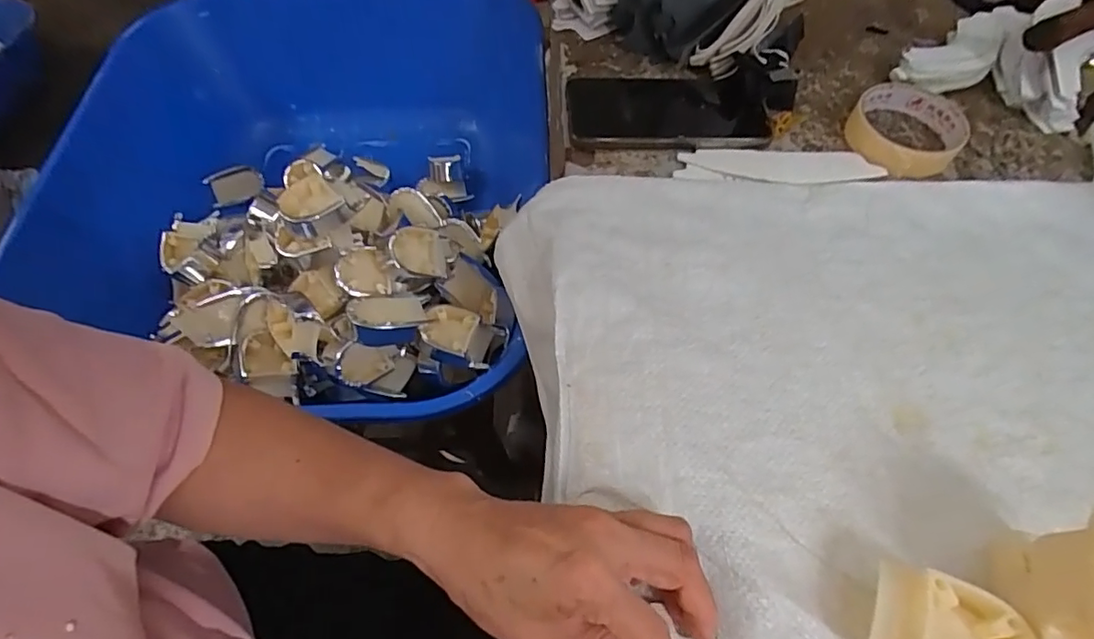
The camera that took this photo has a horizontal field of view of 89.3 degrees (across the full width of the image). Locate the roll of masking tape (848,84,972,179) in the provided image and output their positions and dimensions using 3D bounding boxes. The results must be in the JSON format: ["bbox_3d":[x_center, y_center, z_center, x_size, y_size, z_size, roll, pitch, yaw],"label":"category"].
[{"bbox_3d":[0.290,-0.155,0.449,0.084,0.019,0.099,34,64,19],"label":"roll of masking tape"}]

